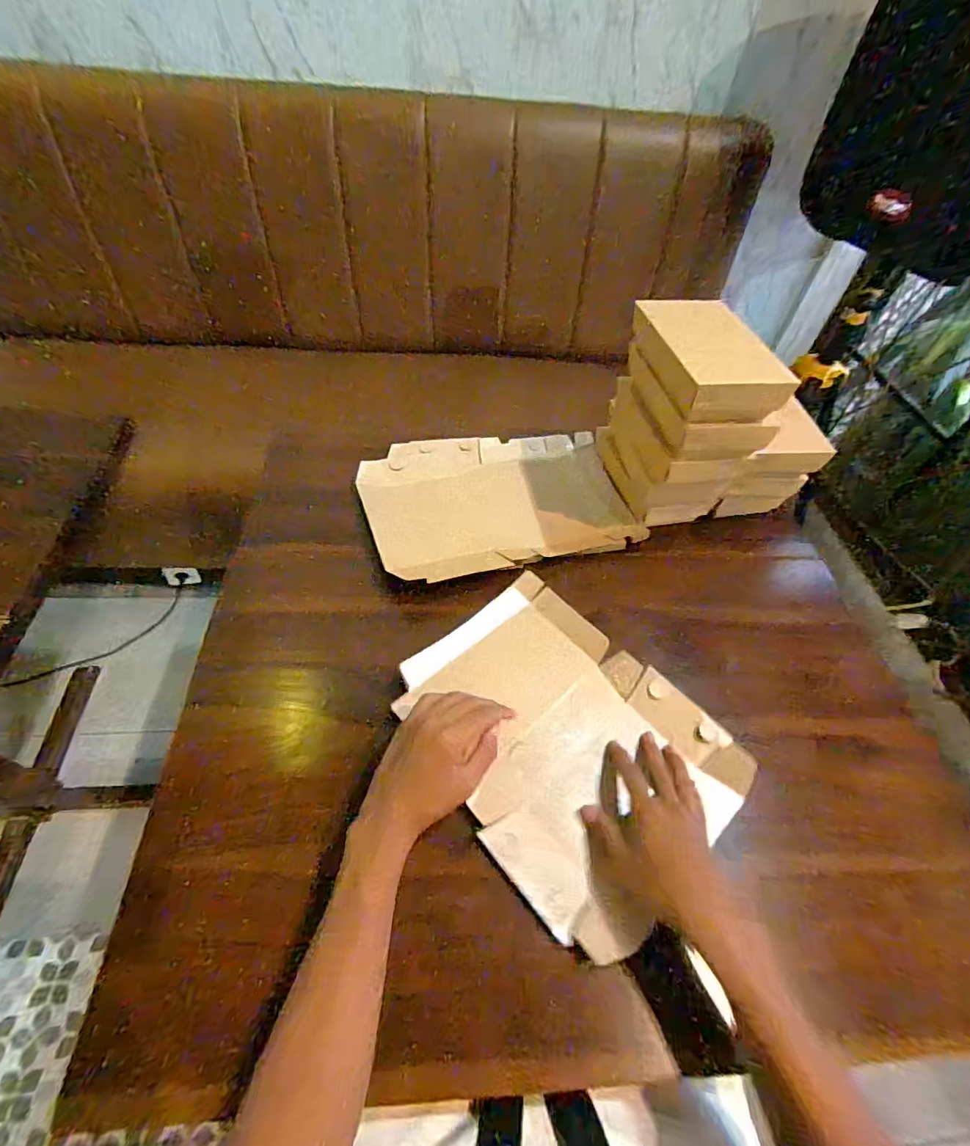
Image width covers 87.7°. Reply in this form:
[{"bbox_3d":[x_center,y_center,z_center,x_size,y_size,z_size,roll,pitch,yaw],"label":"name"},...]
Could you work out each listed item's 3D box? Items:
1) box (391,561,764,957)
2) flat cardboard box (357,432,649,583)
[{"bbox_3d":[0.076,0.161,0.513,0.244,0.019,0.318,-35,64,-27],"label":"box"},{"bbox_3d":[0.014,-0.108,0.704,0.345,0.026,0.267,-10,49,-16],"label":"flat cardboard box"}]

